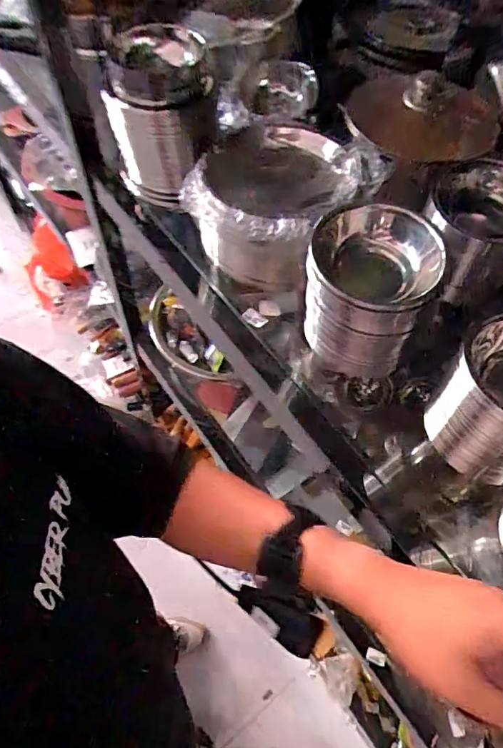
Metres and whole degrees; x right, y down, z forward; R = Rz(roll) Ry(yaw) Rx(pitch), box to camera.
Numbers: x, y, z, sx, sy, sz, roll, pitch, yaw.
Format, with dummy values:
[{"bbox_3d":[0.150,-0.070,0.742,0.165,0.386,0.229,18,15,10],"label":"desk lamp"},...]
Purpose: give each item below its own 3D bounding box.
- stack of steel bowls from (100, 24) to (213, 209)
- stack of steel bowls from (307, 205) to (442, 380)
[{"bbox_3d":[-0.125,-0.326,0.623,0.115,0.186,0.144,8,59,2],"label":"stack of steel bowls"},{"bbox_3d":[0.113,-0.080,0.491,0.111,0.144,0.123,4,59,-1],"label":"stack of steel bowls"}]

